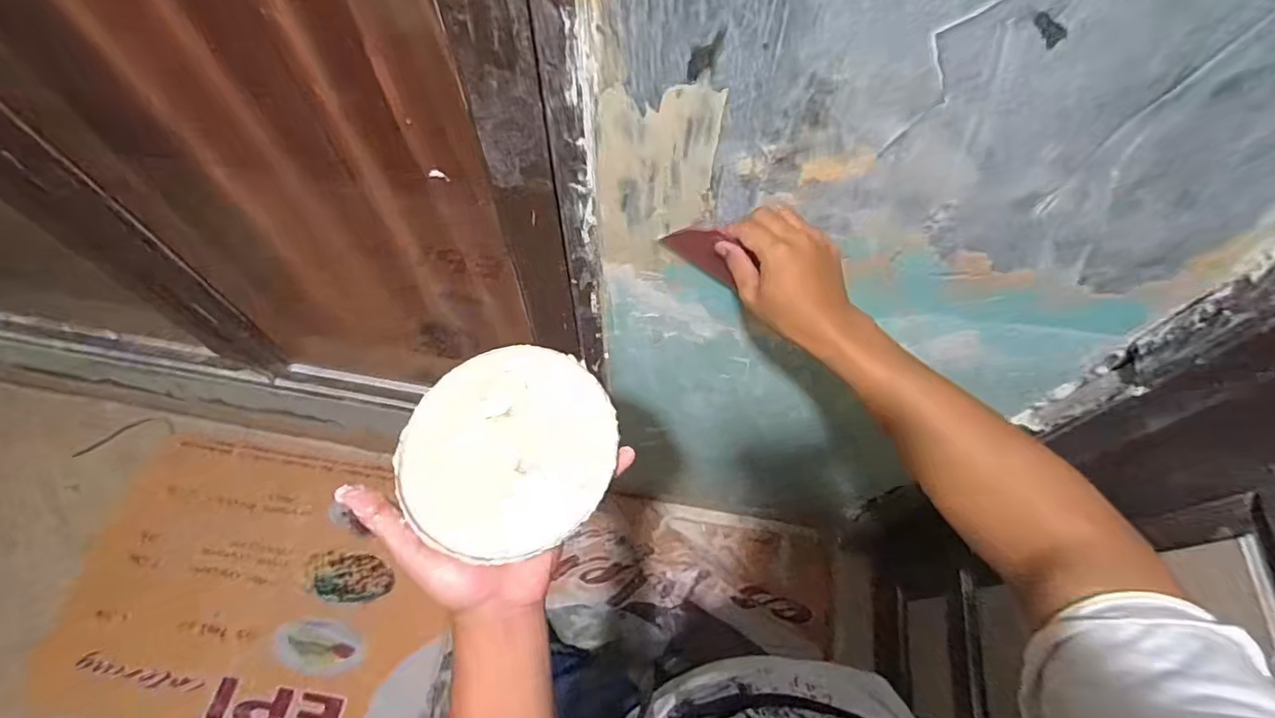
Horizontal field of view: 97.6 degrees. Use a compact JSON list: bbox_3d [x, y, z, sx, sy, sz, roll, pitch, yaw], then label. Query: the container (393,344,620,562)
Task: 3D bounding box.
[{"bbox_3d":[-0.089,0.057,0.377,0.142,0.020,0.147,0,62,-1],"label":"container"}]

